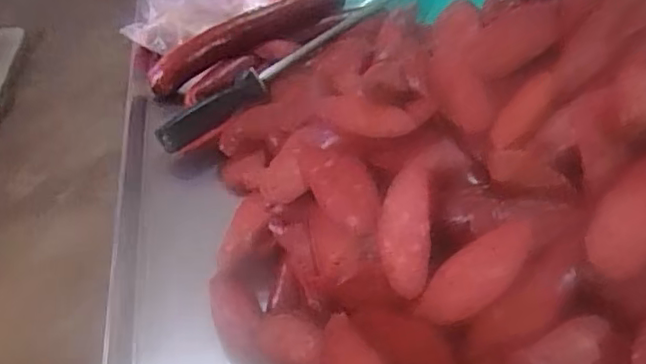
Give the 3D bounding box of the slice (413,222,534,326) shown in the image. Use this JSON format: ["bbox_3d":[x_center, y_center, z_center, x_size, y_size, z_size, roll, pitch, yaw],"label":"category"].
[{"bbox_3d":[0.091,0.056,0.379,0.082,0.008,0.031,-41,45,5],"label":"slice"}]

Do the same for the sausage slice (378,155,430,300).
[{"bbox_3d":[0.056,0.028,0.419,0.038,0.015,0.098,-19,57,36],"label":"sausage slice"}]

